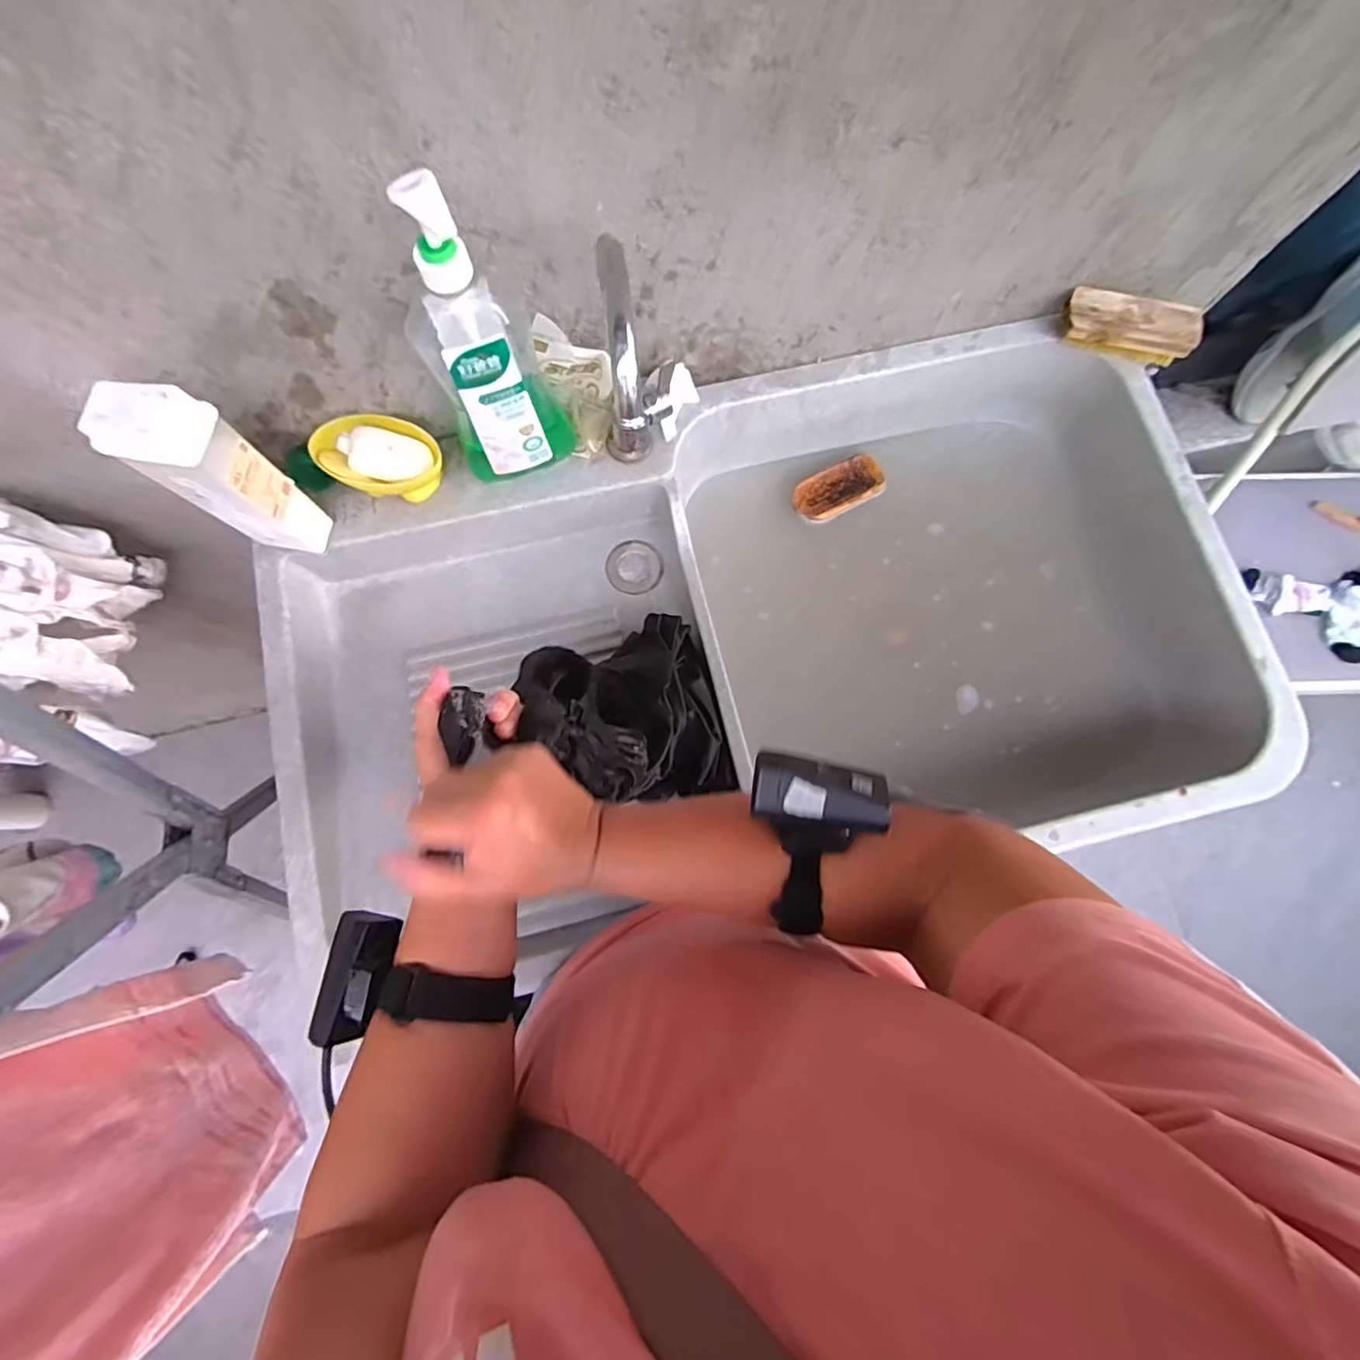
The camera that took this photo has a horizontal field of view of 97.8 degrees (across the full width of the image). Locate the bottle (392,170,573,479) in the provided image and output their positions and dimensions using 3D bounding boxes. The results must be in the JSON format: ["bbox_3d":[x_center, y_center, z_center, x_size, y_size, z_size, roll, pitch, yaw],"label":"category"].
[{"bbox_3d":[-0.160,-0.265,0.486,0.097,0.270,0.055,-19,79,-5],"label":"bottle"}]

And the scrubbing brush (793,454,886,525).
[{"bbox_3d":[0.200,-0.239,0.747,0.114,0.017,0.060,-27,80,-7],"label":"scrubbing brush"}]

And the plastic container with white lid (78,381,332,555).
[{"bbox_3d":[-0.384,-0.168,0.504,0.071,0.193,0.046,7,78,0],"label":"plastic container with white lid"}]

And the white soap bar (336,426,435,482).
[{"bbox_3d":[-0.290,-0.220,0.580,0.092,0.016,0.047,16,78,2],"label":"white soap bar"}]

